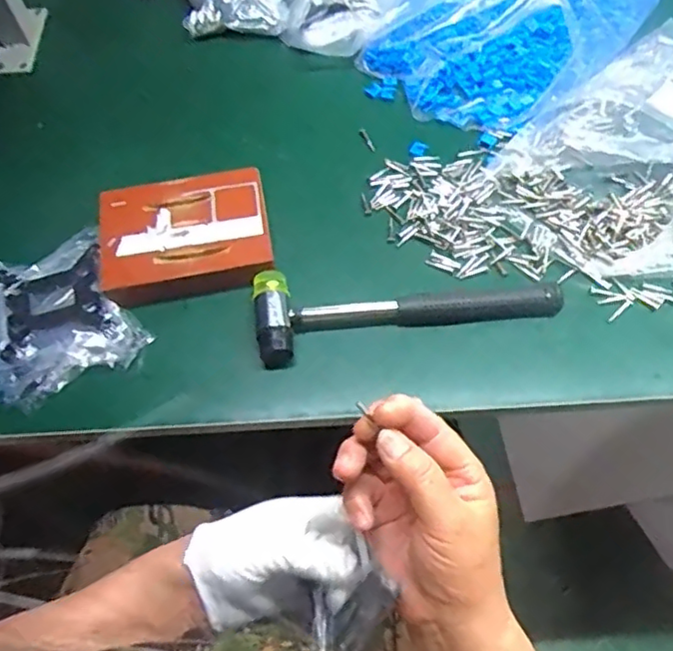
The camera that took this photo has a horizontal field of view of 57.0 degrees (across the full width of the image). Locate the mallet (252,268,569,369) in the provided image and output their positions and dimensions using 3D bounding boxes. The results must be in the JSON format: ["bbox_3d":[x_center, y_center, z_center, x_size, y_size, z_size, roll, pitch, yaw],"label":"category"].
[{"bbox_3d":[0.055,-0.025,0.498,0.243,0.028,0.069,-10,64,-2],"label":"mallet"}]

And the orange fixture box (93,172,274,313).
[{"bbox_3d":[-0.127,-0.075,0.521,0.138,0.032,0.101,-11,64,-3],"label":"orange fixture box"}]

